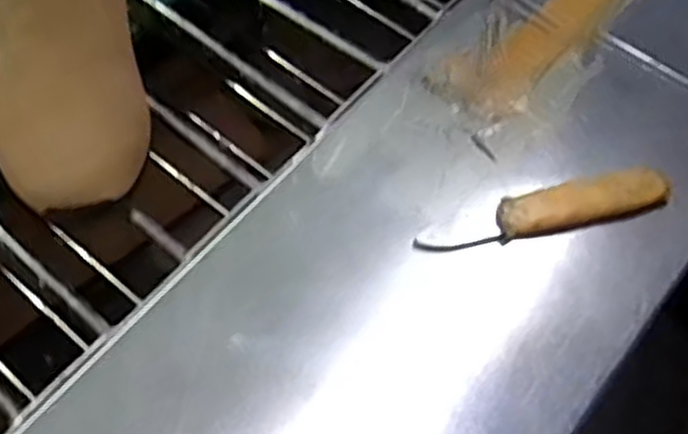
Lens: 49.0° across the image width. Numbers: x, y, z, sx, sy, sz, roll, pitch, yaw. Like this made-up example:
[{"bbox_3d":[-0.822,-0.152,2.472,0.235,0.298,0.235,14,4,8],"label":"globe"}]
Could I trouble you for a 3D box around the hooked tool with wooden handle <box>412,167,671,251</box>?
[{"bbox_3d":[0.125,-0.004,0.470,0.160,0.017,0.025,-12,61,-5],"label":"hooked tool with wooden handle"}]

